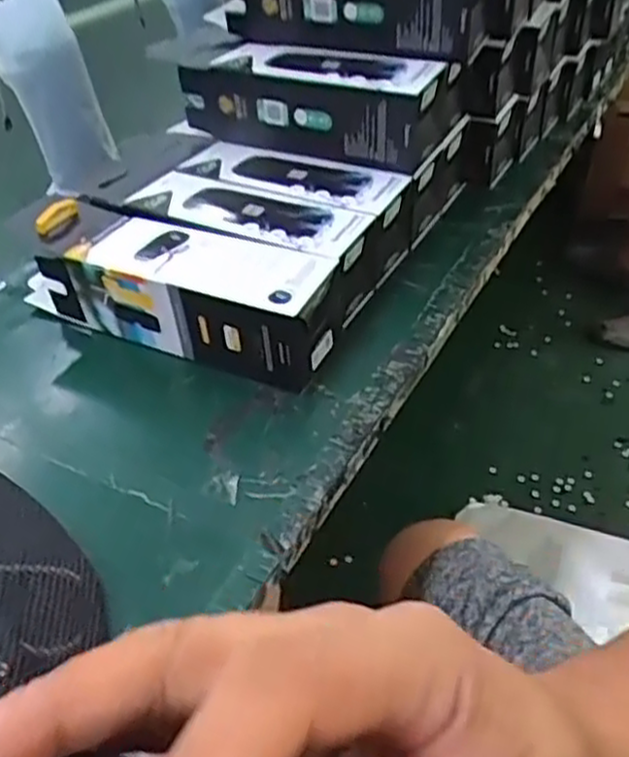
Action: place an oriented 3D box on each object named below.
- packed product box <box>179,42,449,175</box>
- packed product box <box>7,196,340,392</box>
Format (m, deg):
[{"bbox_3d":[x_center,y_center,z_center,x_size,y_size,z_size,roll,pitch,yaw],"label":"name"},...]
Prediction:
[{"bbox_3d":[-0.005,-0.264,0.704,0.236,0.077,0.079,17,43,19],"label":"packed product box"},{"bbox_3d":[-0.115,-0.073,0.597,0.274,0.086,0.077,16,43,23],"label":"packed product box"}]

